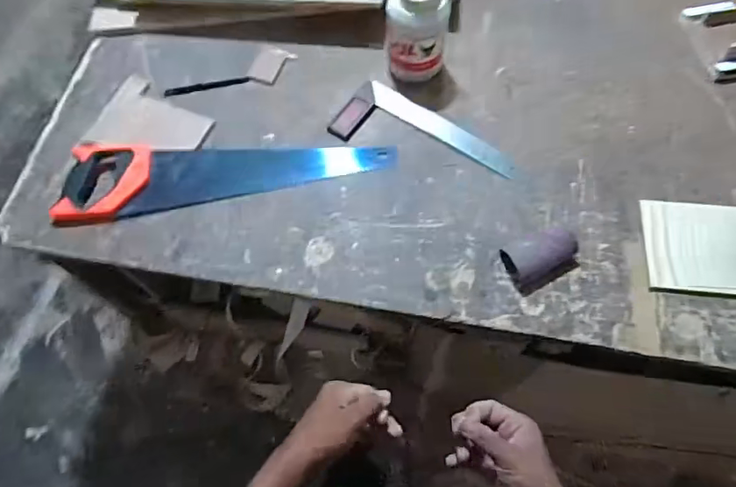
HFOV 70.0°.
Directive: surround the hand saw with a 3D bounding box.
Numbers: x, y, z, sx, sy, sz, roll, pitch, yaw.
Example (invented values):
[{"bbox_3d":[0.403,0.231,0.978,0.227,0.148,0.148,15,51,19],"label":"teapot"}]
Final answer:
[{"bbox_3d":[-0.225,-0.127,0.844,0.522,0.022,0.126,-10,67,-2],"label":"hand saw"}]

